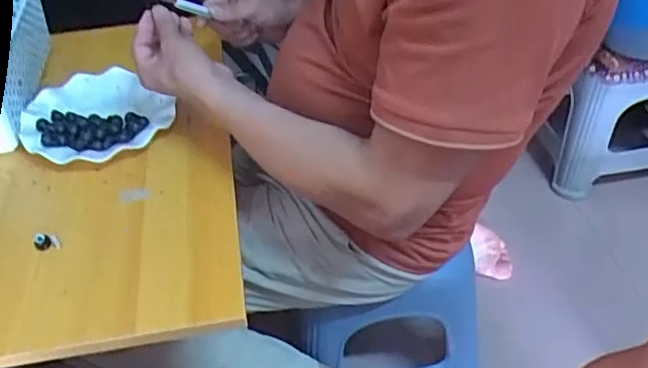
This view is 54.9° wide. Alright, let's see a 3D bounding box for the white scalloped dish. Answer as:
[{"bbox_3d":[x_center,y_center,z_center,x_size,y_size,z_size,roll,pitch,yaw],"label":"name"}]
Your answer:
[{"bbox_3d":[-0.275,-0.077,0.759,0.167,0.041,0.171,-1,41,1],"label":"white scalloped dish"}]

